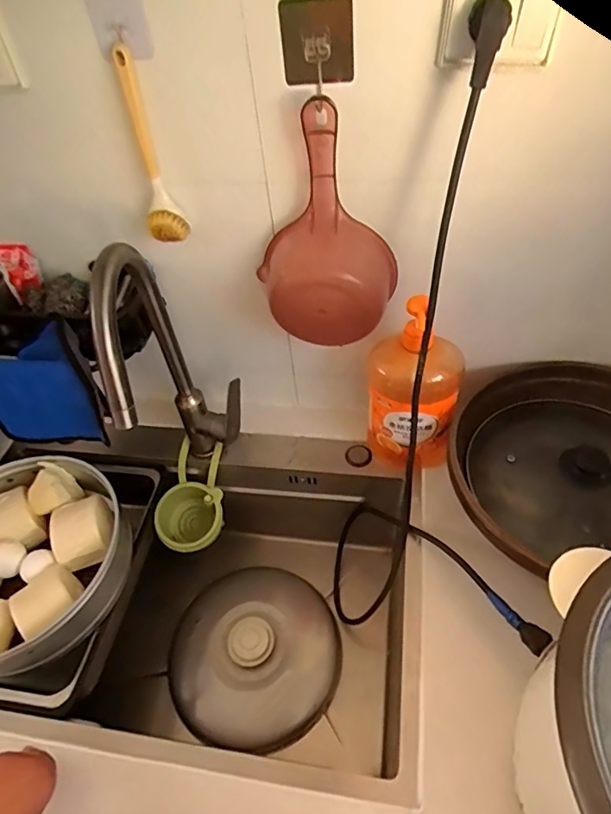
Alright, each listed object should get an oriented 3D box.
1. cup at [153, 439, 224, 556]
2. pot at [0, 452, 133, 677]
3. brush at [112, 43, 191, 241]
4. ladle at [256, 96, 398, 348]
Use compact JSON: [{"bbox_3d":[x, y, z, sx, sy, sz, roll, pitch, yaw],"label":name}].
[{"bbox_3d":[-0.180,0.151,0.788,0.105,0.120,0.141,8,49,14],"label":"cup"},{"bbox_3d":[-0.377,0.203,0.661,0.278,0.077,0.264,-4,47,4],"label":"pot"},{"bbox_3d":[-0.173,-0.274,0.551,0.046,0.185,0.051,-18,48,-10],"label":"brush"},{"bbox_3d":[0.017,-0.183,0.564,0.166,0.235,0.078,2,48,9],"label":"ladle"}]

